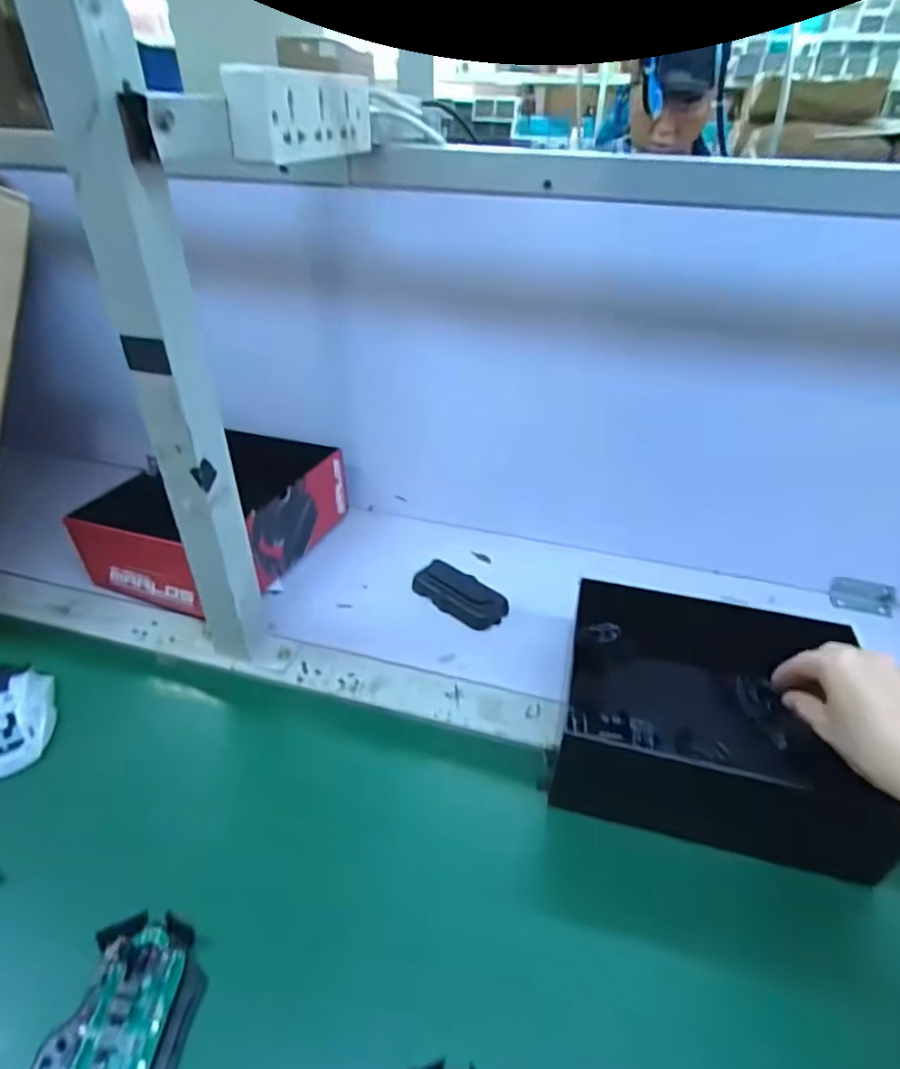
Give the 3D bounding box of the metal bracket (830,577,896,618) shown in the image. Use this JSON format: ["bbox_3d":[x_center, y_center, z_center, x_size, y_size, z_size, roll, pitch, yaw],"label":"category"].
[{"bbox_3d":[0.446,0.067,0.634,0.060,0.022,0.026,10,39,12],"label":"metal bracket"}]

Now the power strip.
[{"bbox_3d":[-0.101,-0.295,0.415,0.028,0.050,0.169,10,39,12],"label":"power strip"}]

